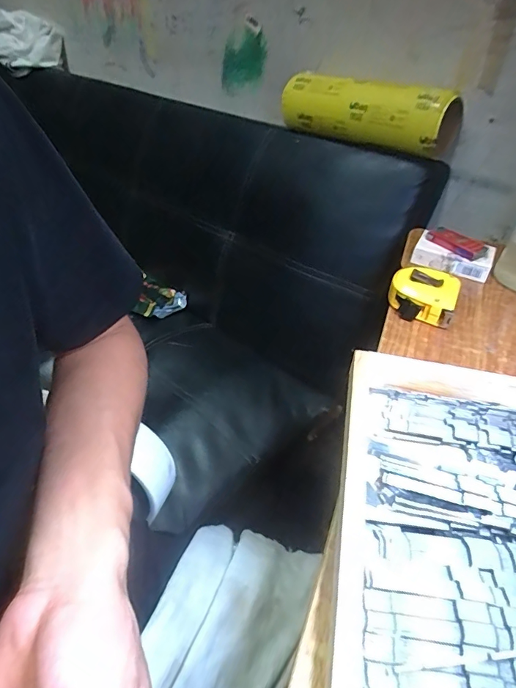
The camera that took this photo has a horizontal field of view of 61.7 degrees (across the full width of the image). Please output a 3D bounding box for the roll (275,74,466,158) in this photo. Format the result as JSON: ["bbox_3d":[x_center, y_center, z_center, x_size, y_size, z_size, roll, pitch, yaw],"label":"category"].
[{"bbox_3d":[0.182,-0.411,0.759,0.090,0.092,0.326,-30,50,-33],"label":"roll"}]

